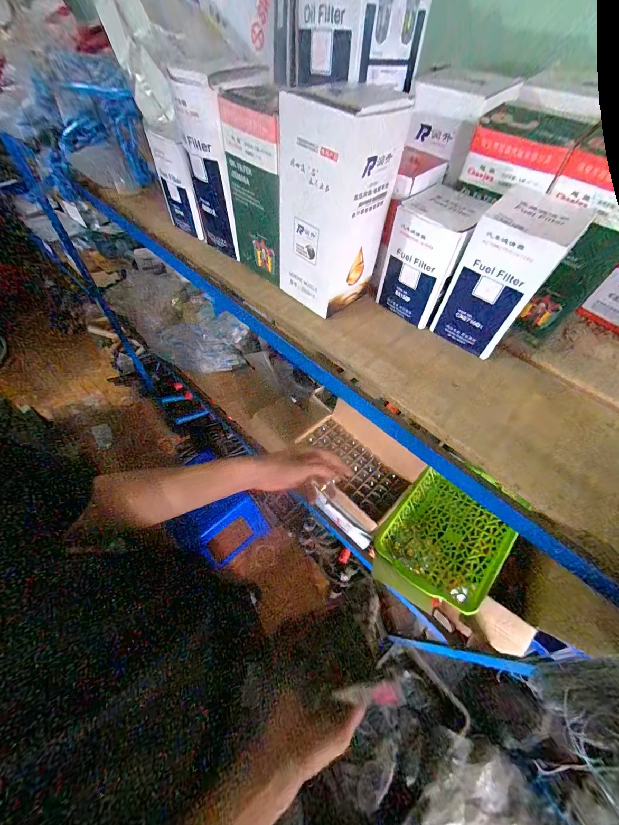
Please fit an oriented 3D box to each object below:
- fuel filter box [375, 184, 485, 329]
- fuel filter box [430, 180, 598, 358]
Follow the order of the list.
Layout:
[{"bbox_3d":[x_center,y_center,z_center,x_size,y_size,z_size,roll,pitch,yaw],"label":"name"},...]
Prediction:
[{"bbox_3d":[0.148,-0.198,0.408,0.082,0.131,0.078,31,60,16],"label":"fuel filter box"},{"bbox_3d":[0.227,-0.160,0.374,0.083,0.155,0.088,37,62,19],"label":"fuel filter box"}]

